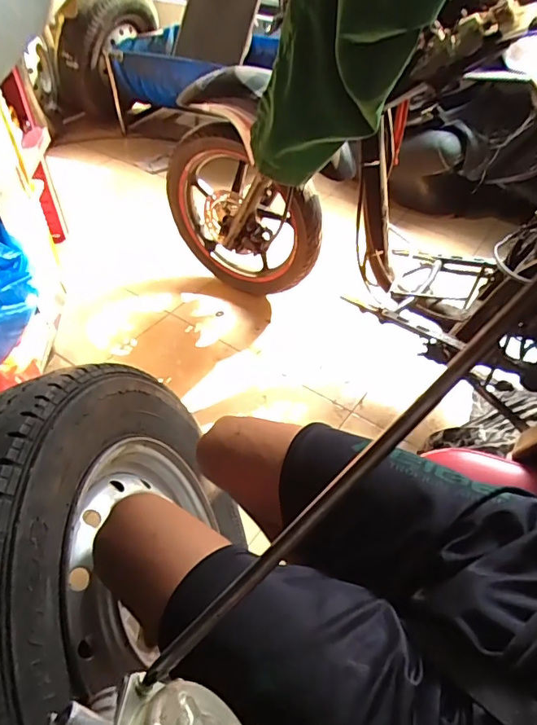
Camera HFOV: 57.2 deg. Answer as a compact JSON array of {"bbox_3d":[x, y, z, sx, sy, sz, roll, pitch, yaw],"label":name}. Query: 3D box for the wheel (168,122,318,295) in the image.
[{"bbox_3d":[-0.084,-0.370,1.335,0.466,0.462,0.122,28,52,23],"label":"wheel"}]

